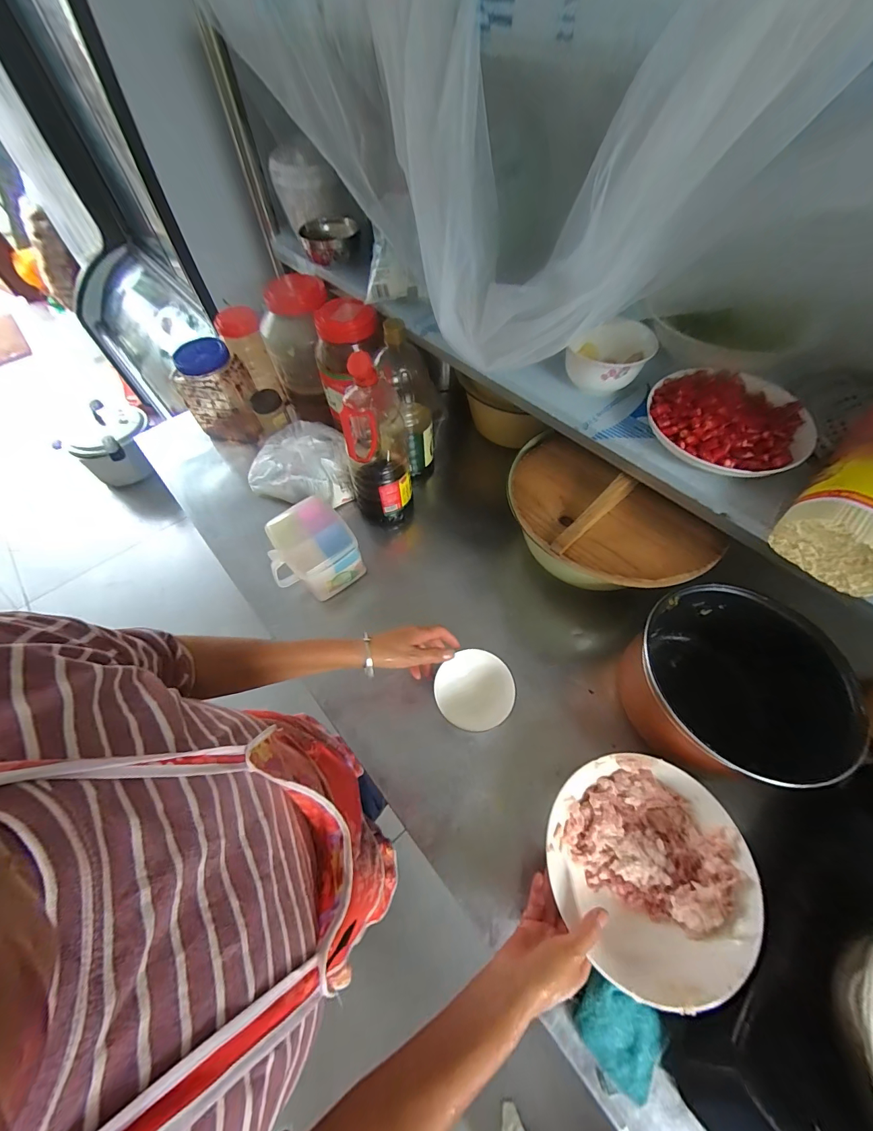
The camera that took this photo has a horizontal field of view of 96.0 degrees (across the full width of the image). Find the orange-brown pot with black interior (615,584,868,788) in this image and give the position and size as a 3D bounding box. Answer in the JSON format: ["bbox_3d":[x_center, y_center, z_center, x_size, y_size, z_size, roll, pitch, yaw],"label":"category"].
[{"bbox_3d":[0.379,0.160,0.521,0.220,0.157,0.210,-1,59,1],"label":"orange-brown pot with black interior"}]

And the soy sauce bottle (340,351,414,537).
[{"bbox_3d":[-0.100,-0.181,0.662,0.104,0.324,0.088,-12,60,-5],"label":"soy sauce bottle"}]

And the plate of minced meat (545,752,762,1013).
[{"bbox_3d":[0.236,0.338,0.451,0.204,0.057,0.206,-1,59,1],"label":"plate of minced meat"}]

